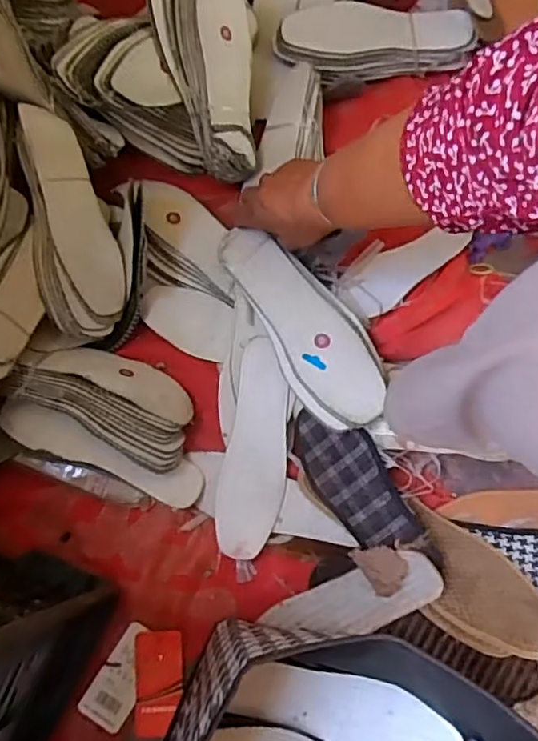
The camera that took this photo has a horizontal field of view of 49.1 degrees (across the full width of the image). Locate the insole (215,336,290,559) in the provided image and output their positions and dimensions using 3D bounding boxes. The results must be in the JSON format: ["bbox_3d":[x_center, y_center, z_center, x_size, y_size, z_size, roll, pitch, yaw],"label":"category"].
[{"bbox_3d":[-0.012,0.076,0.600,0.062,0.011,0.214,8,78,-3],"label":"insole"}]

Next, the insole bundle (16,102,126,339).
[{"bbox_3d":[-0.208,-0.156,0.625,0.087,0.061,0.248,-13,92,-4],"label":"insole bundle"}]

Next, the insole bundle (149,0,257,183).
[{"bbox_3d":[-0.065,-0.340,0.686,0.113,0.082,0.245,-9,88,-4],"label":"insole bundle"}]

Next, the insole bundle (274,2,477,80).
[{"bbox_3d":[0.127,-0.403,0.718,0.232,0.046,0.073,-4,76,-2],"label":"insole bundle"}]

